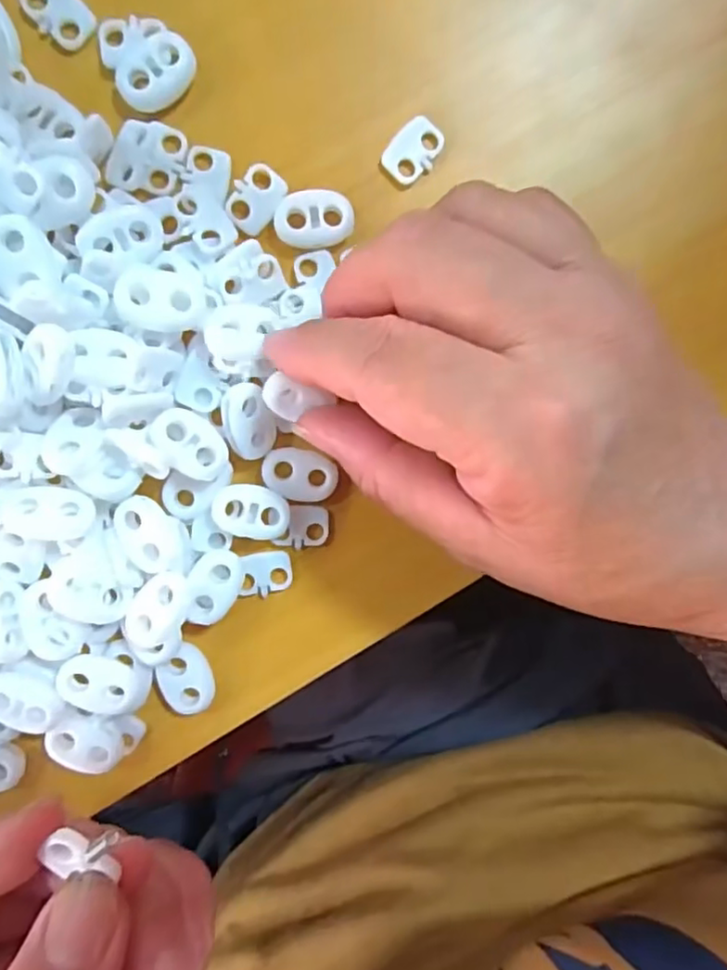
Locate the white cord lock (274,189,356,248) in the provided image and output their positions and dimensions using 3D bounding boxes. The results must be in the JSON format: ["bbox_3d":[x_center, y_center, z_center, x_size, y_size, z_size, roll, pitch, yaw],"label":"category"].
[{"bbox_3d":[-0.014,-0.075,0.172,0.021,0.004,0.016,-6,96,-6],"label":"white cord lock"}]

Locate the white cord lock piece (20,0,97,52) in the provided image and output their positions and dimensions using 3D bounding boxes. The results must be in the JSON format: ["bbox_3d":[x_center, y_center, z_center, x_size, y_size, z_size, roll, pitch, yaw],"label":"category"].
[{"bbox_3d":[-0.080,-0.125,0.162,0.018,0.004,0.013,39,90,-9],"label":"white cord lock piece"}]

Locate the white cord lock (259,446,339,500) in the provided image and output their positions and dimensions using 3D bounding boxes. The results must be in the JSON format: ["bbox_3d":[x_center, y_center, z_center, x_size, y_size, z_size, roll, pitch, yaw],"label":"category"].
[{"bbox_3d":[-0.019,-0.003,0.181,0.022,0.004,0.014,8,95,-8],"label":"white cord lock"}]

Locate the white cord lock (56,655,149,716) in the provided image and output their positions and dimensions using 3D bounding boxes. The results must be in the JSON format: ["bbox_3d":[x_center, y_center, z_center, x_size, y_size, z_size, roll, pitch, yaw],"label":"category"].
[{"bbox_3d":[-0.074,0.057,0.175,0.024,0.005,0.015,8,95,-8],"label":"white cord lock"}]

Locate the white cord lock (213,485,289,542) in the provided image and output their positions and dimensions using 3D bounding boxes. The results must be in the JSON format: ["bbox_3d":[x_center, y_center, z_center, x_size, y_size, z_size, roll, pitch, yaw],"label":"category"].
[{"bbox_3d":[-0.032,0.008,0.178,0.022,0.006,0.015,13,94,-8],"label":"white cord lock"}]

